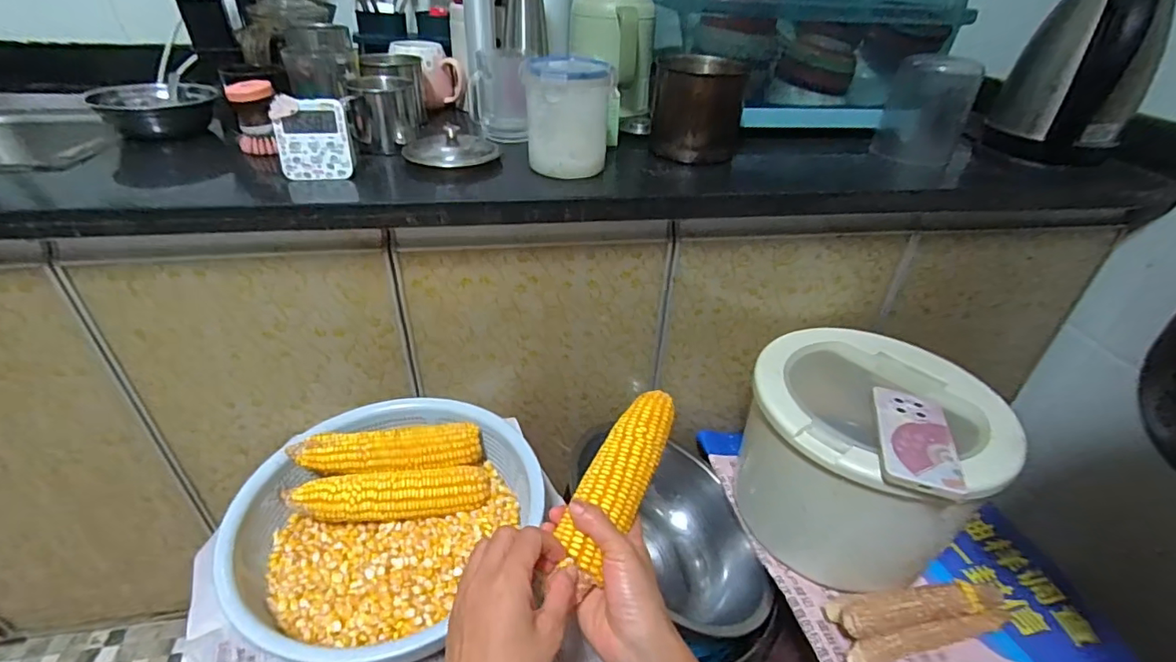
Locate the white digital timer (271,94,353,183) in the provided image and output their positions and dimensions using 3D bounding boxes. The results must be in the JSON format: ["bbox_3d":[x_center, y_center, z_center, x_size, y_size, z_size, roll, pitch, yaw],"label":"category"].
[{"bbox_3d":[-0.300,-0.211,0.592,0.074,0.082,0.020,-6,21,-14],"label":"white digital timer"}]

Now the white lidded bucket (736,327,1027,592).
[{"bbox_3d":[0.349,0.163,0.694,0.262,0.219,0.254,2,35,-2],"label":"white lidded bucket"}]

